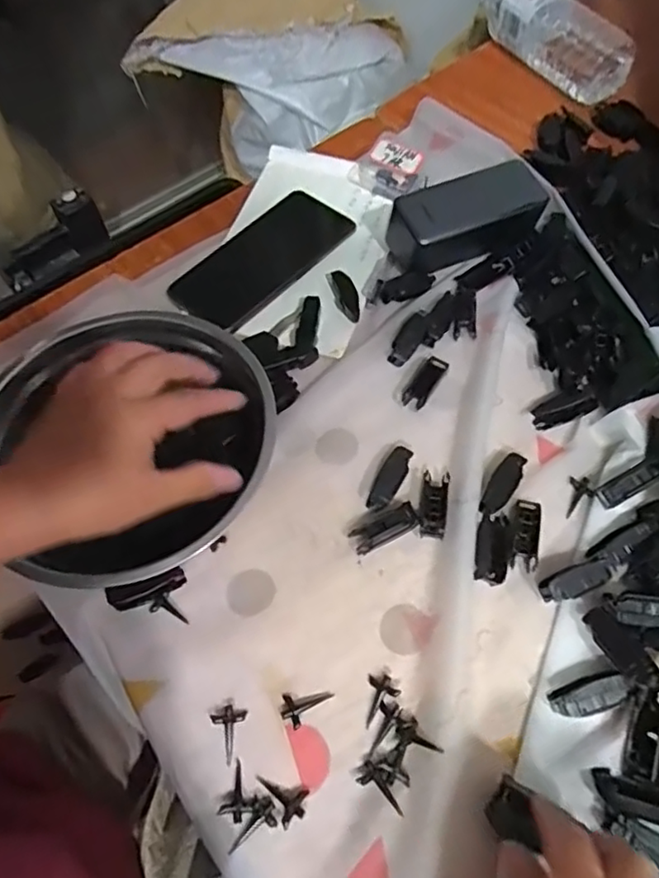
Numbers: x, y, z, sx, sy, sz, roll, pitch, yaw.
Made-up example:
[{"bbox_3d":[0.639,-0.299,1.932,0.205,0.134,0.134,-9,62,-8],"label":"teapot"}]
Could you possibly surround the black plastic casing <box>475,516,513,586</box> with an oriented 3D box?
[{"bbox_3d":[0.111,0.074,0.406,0.023,0.006,0.047,5,61,6],"label":"black plastic casing"}]

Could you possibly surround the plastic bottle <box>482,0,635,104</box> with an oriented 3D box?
[{"bbox_3d":[0.232,-0.439,0.644,0.053,0.055,0.203,-31,64,-13],"label":"plastic bottle"}]

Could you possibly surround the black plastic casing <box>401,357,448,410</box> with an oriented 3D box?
[{"bbox_3d":[0.075,-0.045,0.472,0.018,0.007,0.045,30,67,18],"label":"black plastic casing"}]

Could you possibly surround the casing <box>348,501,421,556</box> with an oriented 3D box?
[{"bbox_3d":[0.039,0.061,0.416,0.048,0.017,0.019,-24,62,-10],"label":"casing"}]

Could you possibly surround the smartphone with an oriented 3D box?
[{"bbox_3d":[-0.058,-0.164,0.539,0.084,0.005,0.165,40,70,22],"label":"smartphone"}]

